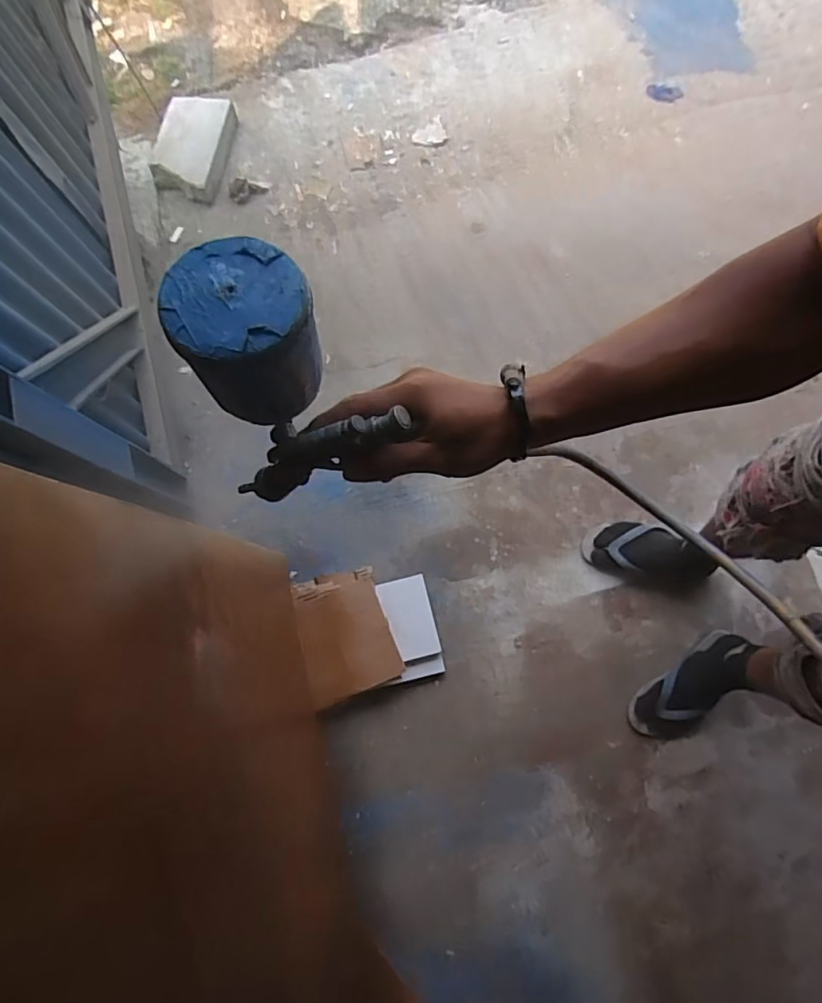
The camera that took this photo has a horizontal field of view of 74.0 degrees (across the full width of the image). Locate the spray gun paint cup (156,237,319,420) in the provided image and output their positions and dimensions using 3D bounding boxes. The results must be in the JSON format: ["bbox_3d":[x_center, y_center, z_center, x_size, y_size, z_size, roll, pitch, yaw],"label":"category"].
[{"bbox_3d":[-0.092,-0.093,0.321,0.073,0.087,0.076,0,77,2],"label":"spray gun paint cup"}]

